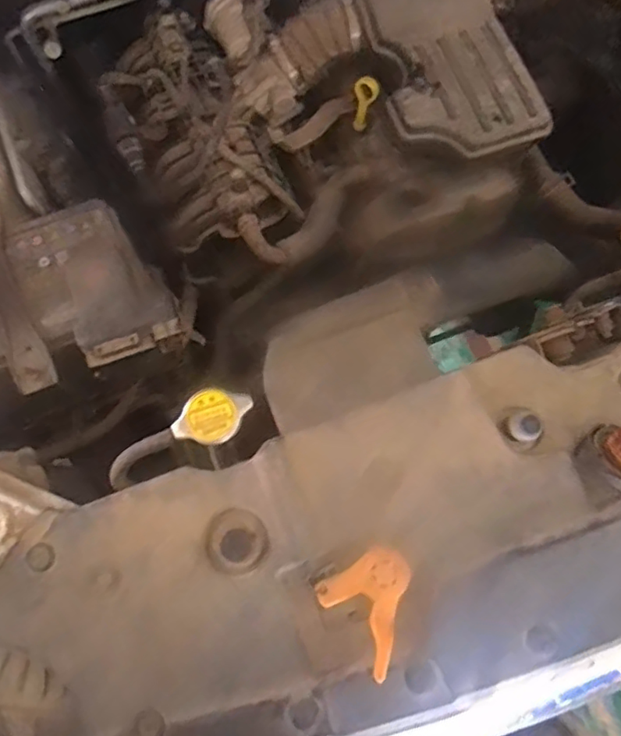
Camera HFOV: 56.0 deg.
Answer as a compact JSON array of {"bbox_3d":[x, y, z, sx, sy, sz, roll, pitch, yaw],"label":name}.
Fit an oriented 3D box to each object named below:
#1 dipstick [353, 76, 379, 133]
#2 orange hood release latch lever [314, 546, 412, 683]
[{"bbox_3d":[0.062,-0.300,0.667,0.025,0.071,0.014,6,73,2],"label":"dipstick"},{"bbox_3d":[0.048,0.161,0.401,0.063,0.013,0.068,-38,77,-10],"label":"orange hood release latch lever"}]

